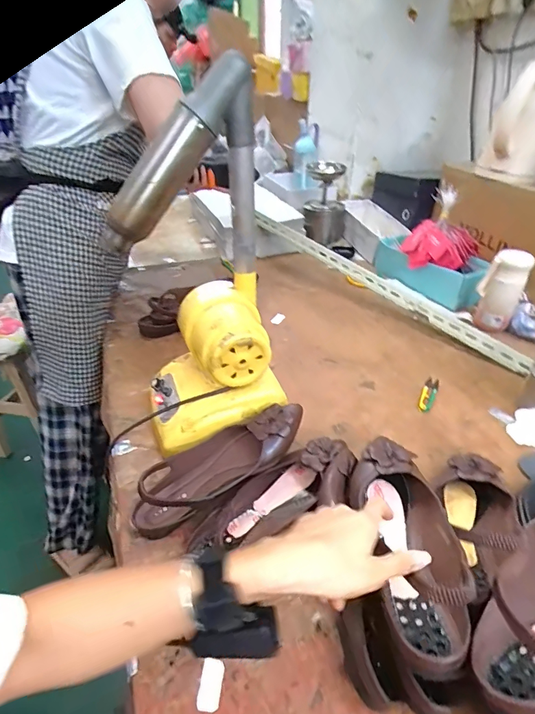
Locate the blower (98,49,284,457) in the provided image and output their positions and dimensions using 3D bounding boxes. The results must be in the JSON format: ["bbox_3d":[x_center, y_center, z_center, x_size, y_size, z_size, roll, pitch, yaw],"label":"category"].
[{"bbox_3d":[-0.093,-0.104,0.533,0.202,0.453,0.163,-11,37,-15],"label":"blower"}]

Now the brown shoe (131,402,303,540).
[{"bbox_3d":[-0.064,0.147,0.548,0.264,0.079,0.096,-31,44,-18],"label":"brown shoe"}]

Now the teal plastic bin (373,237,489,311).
[{"bbox_3d":[0.435,-0.235,1.051,0.136,0.091,0.336,-19,40,-24],"label":"teal plastic bin"}]

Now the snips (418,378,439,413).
[{"bbox_3d":[0.300,0.070,0.725,0.025,0.012,0.092,19,40,24],"label":"snips"}]

